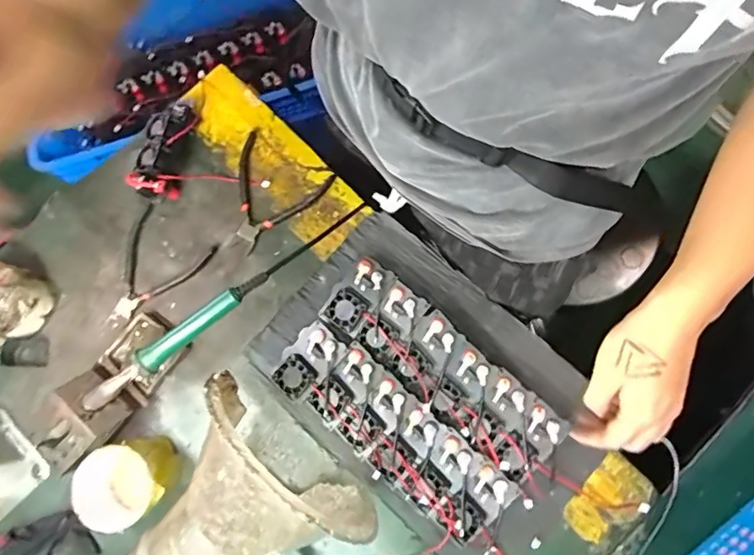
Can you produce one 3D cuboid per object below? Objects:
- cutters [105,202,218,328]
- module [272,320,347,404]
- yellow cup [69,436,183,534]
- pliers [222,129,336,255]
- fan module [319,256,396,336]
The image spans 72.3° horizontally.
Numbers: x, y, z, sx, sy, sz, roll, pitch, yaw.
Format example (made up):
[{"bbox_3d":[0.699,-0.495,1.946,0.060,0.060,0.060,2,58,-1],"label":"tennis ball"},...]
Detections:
[{"bbox_3d":[-0.281,-0.005,0.632,0.107,0.009,0.144,32,80,8],"label":"cutters"},{"bbox_3d":[-0.082,0.096,0.599,0.052,0.029,0.087,42,82,10],"label":"module"},{"bbox_3d":[-0.265,0.218,0.555,0.087,0.071,0.081,0,78,2],"label":"yellow cup"},{"bbox_3d":[-0.139,-0.097,0.646,0.122,0.011,0.142,27,80,7],"label":"pliers"},{"bbox_3d":[-0.025,0.019,0.614,0.052,0.027,0.088,39,81,9],"label":"fan module"}]

